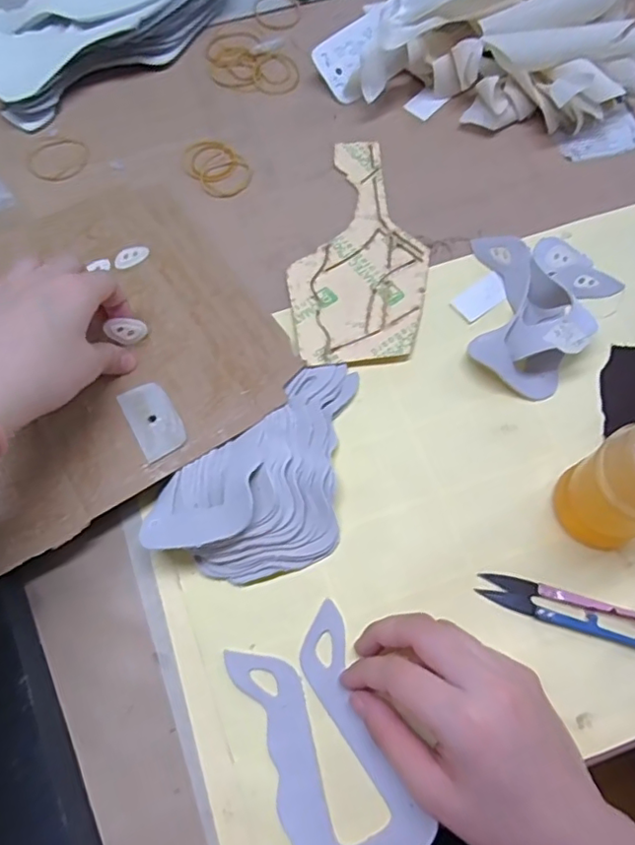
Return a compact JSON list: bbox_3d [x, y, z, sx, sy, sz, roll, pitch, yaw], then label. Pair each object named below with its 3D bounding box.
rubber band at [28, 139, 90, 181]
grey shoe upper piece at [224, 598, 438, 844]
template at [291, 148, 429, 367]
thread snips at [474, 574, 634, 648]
[{"bbox_3d":[-0.205,-0.209,0.466,0.047,0.004,0.044,0,68,1],"label":"rubber band"},{"bbox_3d":[0.005,0.172,0.312,0.066,0.005,0.125,-23,67,-8],"label":"grey shoe upper piece"},{"bbox_3d":[0.026,-0.129,0.431,0.098,0.004,0.192,-7,67,-4],"label":"template"},{"bbox_3d":[0.143,0.106,0.331,0.097,0.011,0.020,15,69,7],"label":"thread snips"}]

